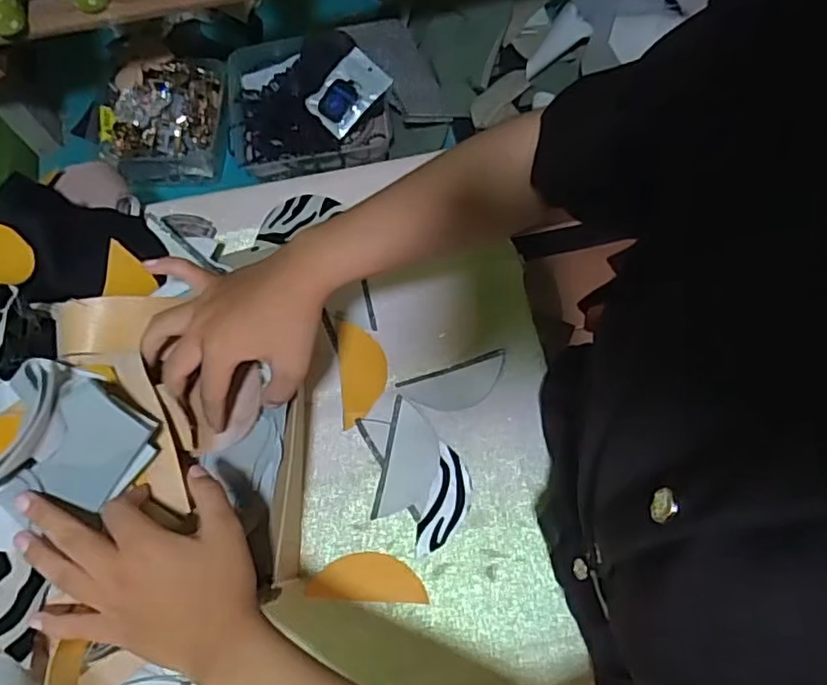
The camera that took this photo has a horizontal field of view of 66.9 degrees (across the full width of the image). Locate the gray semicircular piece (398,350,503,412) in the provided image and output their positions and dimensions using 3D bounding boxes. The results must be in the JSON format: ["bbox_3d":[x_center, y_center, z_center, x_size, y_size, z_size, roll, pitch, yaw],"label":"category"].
[{"bbox_3d":[0.041,0.040,0.602,0.104,0.006,0.043,-16,69,-4],"label":"gray semicircular piece"}]

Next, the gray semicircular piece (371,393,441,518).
[{"bbox_3d":[-0.002,0.108,0.577,0.050,0.005,0.107,11,70,6],"label":"gray semicircular piece"}]

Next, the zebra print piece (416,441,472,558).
[{"bbox_3d":[0.030,0.144,0.564,0.039,0.004,0.098,15,70,7],"label":"zebra print piece"}]

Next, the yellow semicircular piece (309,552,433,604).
[{"bbox_3d":[-0.039,0.204,0.544,0.100,0.006,0.039,1,69,2],"label":"yellow semicircular piece"}]

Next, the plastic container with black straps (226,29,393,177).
[{"bbox_3d":[-0.137,-0.310,0.822,0.220,0.070,0.201,-15,69,10],"label":"plastic container with black straps"}]

